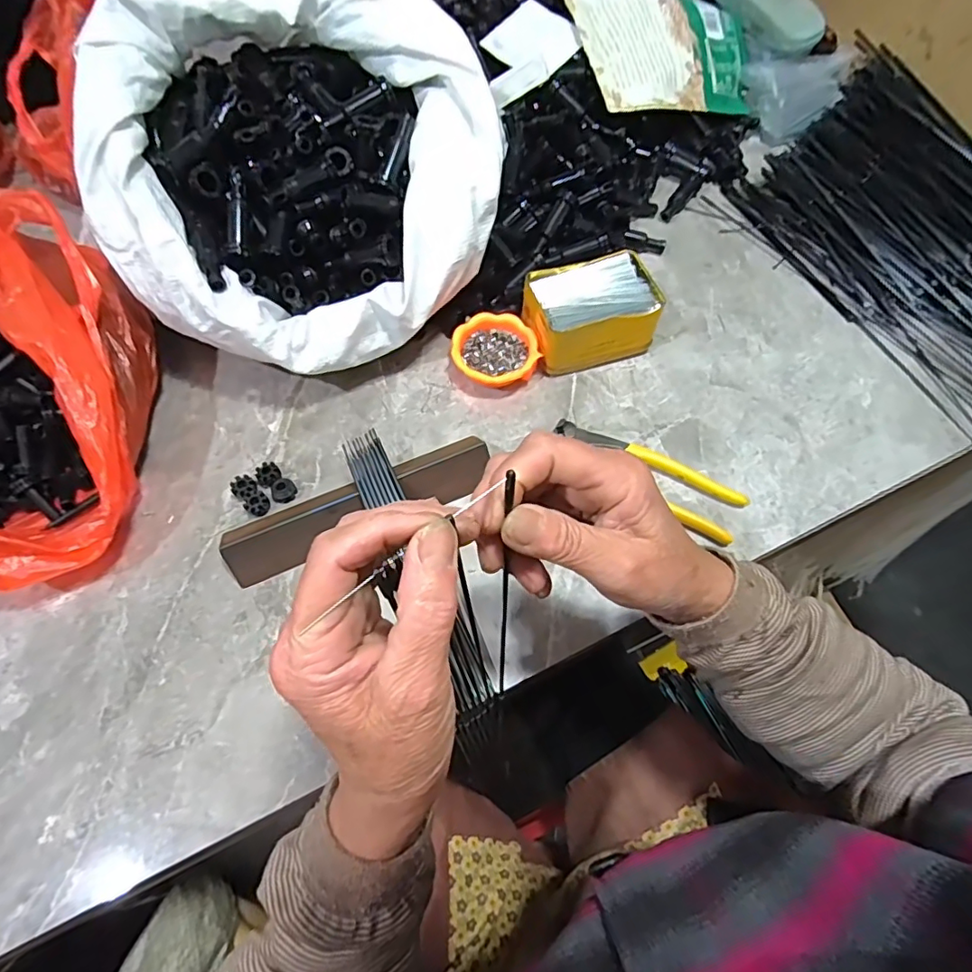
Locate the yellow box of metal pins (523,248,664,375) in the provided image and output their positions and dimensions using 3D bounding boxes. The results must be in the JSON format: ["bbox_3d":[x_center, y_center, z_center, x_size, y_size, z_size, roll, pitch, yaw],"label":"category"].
[{"bbox_3d":[0.096,-0.158,0.504,0.113,0.057,0.084,-15,65,-8],"label":"yellow box of metal pins"}]

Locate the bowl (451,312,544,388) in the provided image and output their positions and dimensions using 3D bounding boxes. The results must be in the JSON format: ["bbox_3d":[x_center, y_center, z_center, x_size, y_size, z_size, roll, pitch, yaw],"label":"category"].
[{"bbox_3d":[0.007,-0.119,0.502,0.073,0.028,0.071,0,64,-1],"label":"bowl"}]

